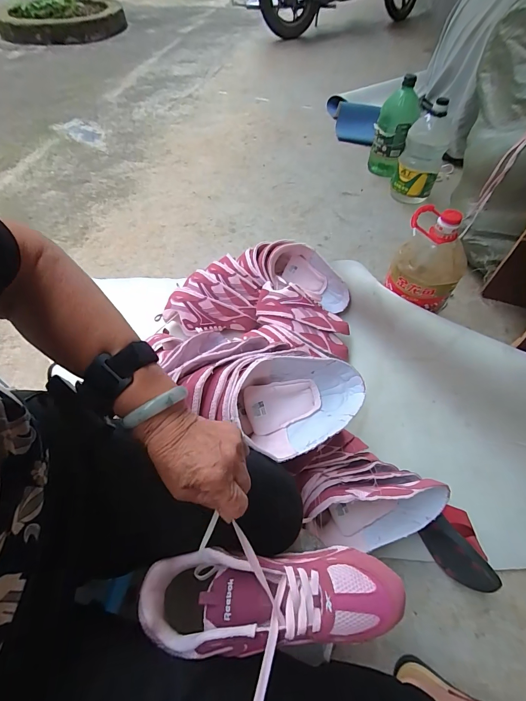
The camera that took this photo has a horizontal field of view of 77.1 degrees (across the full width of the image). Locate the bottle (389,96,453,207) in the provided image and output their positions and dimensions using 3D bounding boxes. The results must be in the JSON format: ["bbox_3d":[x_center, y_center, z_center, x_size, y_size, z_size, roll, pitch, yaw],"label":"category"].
[{"bbox_3d":[0.644,-0.788,1.331,0.163,0.319,0.172,19,56,10],"label":"bottle"}]

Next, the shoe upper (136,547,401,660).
[{"bbox_3d":[0.011,0.249,0.332,0.252,0.097,0.083,-3,55,0],"label":"shoe upper"}]

